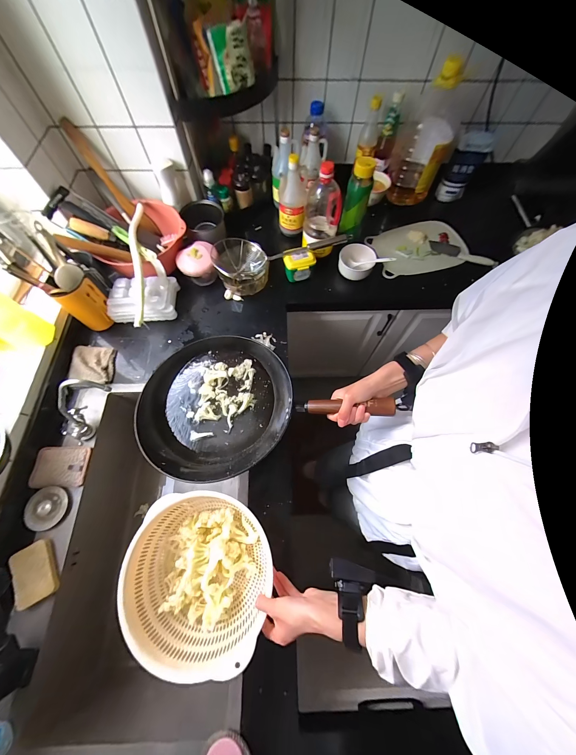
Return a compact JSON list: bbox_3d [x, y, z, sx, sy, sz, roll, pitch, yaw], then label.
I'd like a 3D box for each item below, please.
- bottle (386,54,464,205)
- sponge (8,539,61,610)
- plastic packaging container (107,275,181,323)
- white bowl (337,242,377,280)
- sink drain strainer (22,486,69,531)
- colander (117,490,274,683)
[{"bbox_3d":[0.455,-0.789,0.859,0.160,0.334,0.199,25,68,10],"label":"bottle"},{"bbox_3d":[-0.511,0.393,0.523,0.068,0.019,0.106,-31,70,-14],"label":"sponge"},{"bbox_3d":[-0.416,-0.234,0.746,0.175,0.075,0.118,-5,66,-3],"label":"plastic packaging container"},{"bbox_3d":[0.221,-0.373,0.835,0.107,0.058,0.115,0,66,-1],"label":"white bowl"},{"bbox_3d":[-0.534,0.288,0.574,0.075,0.016,0.086,5,66,1],"label":"sink drain strainer"},{"bbox_3d":[-0.163,0.360,0.491,0.251,0.107,0.252,3,66,0],"label":"colander"}]

